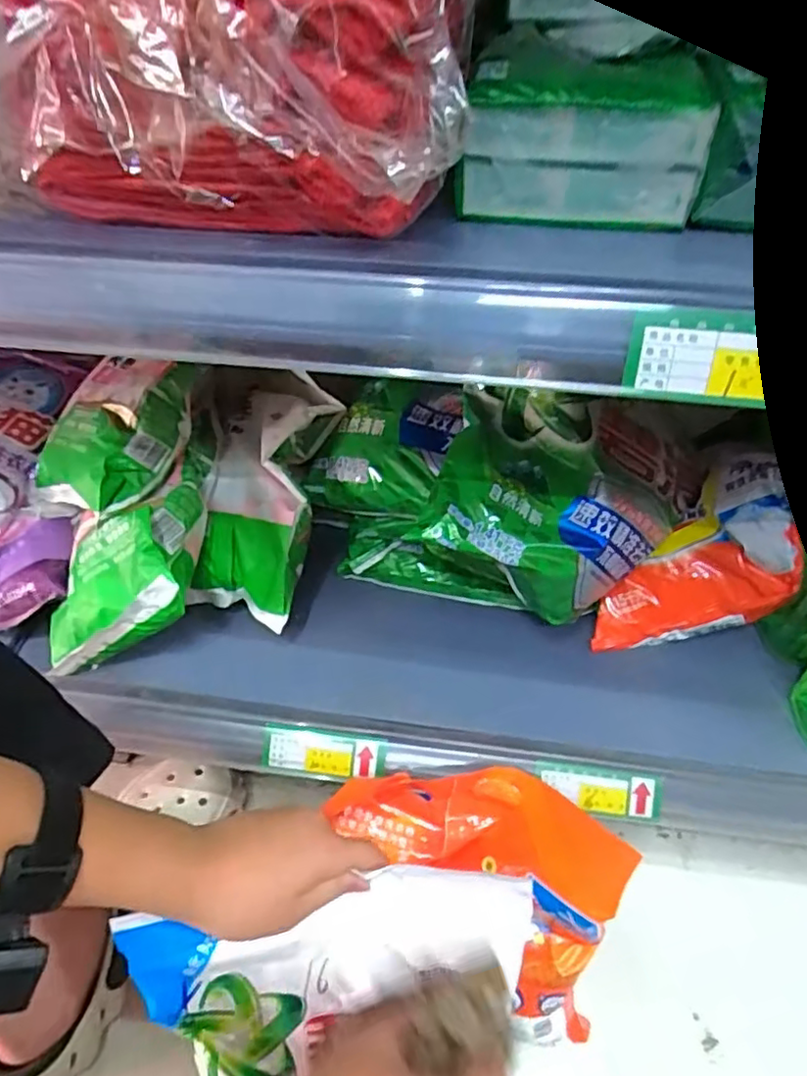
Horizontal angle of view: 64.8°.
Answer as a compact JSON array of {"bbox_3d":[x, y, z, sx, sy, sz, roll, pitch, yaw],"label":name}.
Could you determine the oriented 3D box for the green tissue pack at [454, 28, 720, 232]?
[{"bbox_3d":[0.082,-0.190,0.299,0.104,0.060,0.060,6,49,6],"label":"green tissue pack"}]

